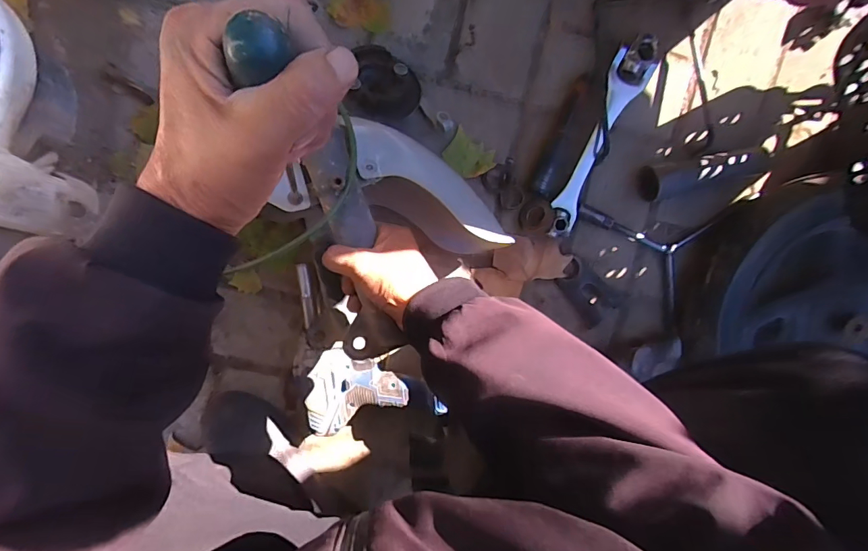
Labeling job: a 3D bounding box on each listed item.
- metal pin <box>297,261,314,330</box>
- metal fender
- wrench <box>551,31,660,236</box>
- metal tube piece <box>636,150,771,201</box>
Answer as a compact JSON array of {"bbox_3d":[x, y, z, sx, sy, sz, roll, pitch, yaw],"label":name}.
[{"bbox_3d":[-0.149,0.023,0.506,0.012,0.014,0.074,-7,99,-3],"label":"metal pin"},{"bbox_3d":[-0.025,-0.078,0.427,0.221,0.059,0.114,9,97,-29],"label":"metal fender"},{"bbox_3d":[0.194,-0.159,0.515,0.049,0.039,0.241,22,96,-7],"label":"wrench"},{"bbox_3d":[0.333,-0.123,0.527,0.168,0.042,0.042,-9,99,-3],"label":"metal tube piece"}]

